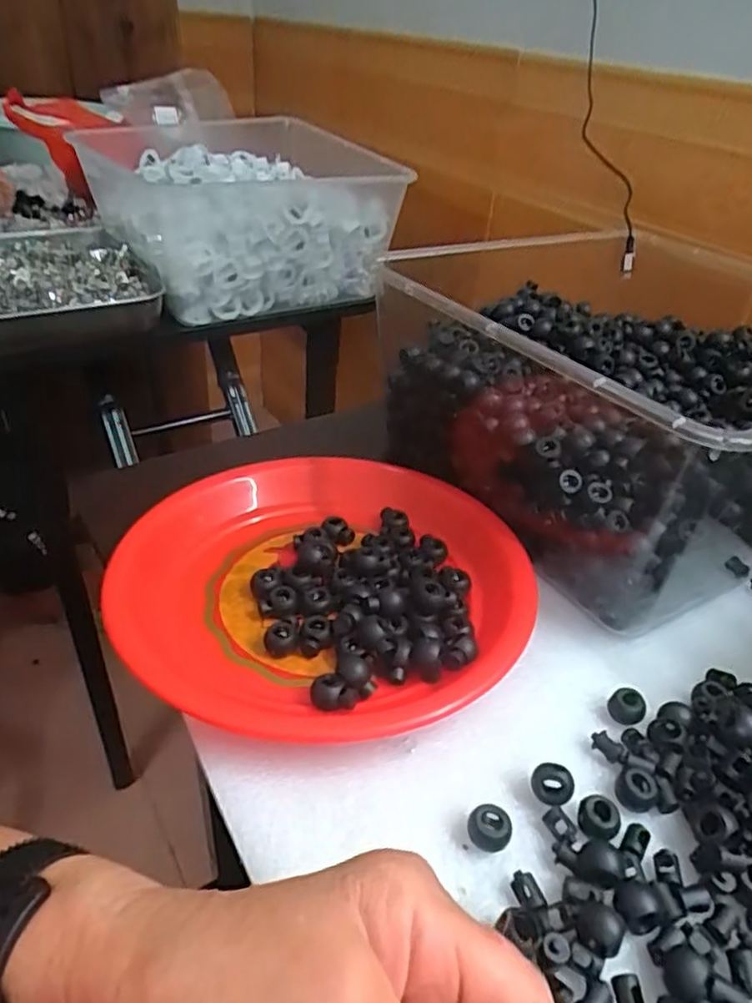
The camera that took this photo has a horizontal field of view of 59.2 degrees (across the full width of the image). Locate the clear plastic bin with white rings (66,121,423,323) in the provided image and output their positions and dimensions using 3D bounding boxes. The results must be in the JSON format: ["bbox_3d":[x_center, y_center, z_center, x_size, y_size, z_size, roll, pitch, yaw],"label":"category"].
[{"bbox_3d":[-0.173,-0.345,0.788,0.278,0.146,0.319,-20,44,-30],"label":"clear plastic bin with white rings"}]

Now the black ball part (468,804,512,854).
[{"bbox_3d":[0.047,0.136,0.273,0.017,0.012,0.016,4,37,-3],"label":"black ball part"}]

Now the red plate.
[{"bbox_3d":[-0.029,0.037,0.376,0.217,0.030,0.226,3,37,-4],"label":"red plate"}]

